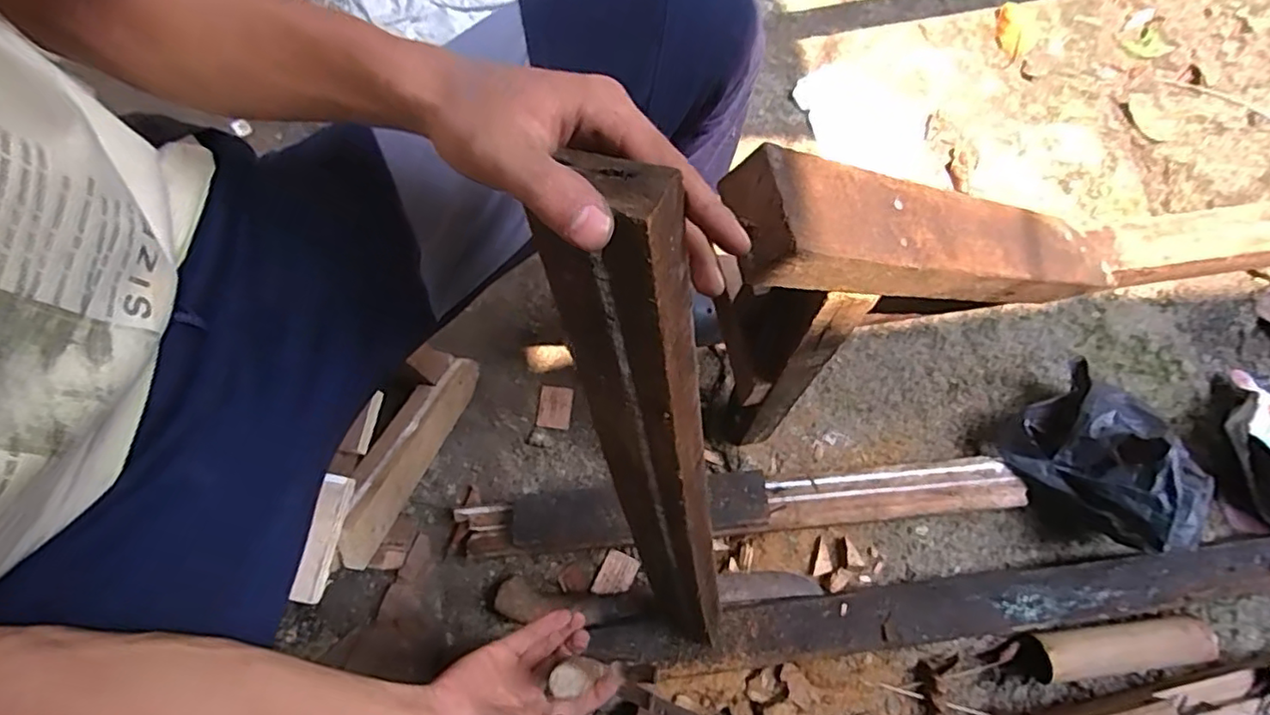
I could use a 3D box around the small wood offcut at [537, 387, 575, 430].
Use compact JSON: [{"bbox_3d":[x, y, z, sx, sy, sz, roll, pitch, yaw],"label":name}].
[{"bbox_3d":[-0.104,0.065,0.803,0.043,0.008,0.055,5,72,4],"label":"small wood offcut"}]

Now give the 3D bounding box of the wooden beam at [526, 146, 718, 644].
[{"bbox_3d":[0.018,0.093,0.423,0.066,0.483,0.044,-14,48,-3],"label":"wooden beam"}]

